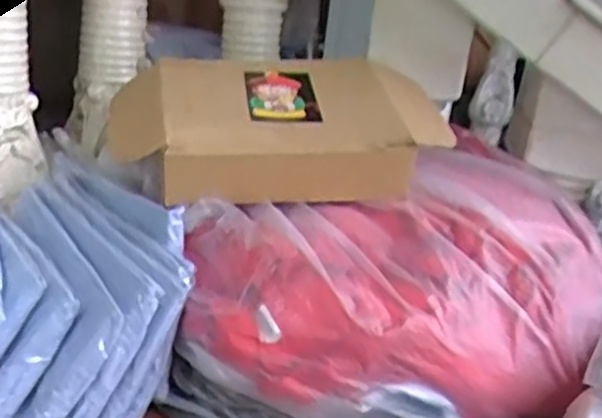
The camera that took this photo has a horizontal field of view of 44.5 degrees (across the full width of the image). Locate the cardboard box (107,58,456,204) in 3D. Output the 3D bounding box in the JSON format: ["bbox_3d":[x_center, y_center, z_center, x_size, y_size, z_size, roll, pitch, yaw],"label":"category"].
[{"bbox_3d":[-0.031,-0.100,0.853,0.350,0.124,0.238,3,18,-14],"label":"cardboard box"}]

